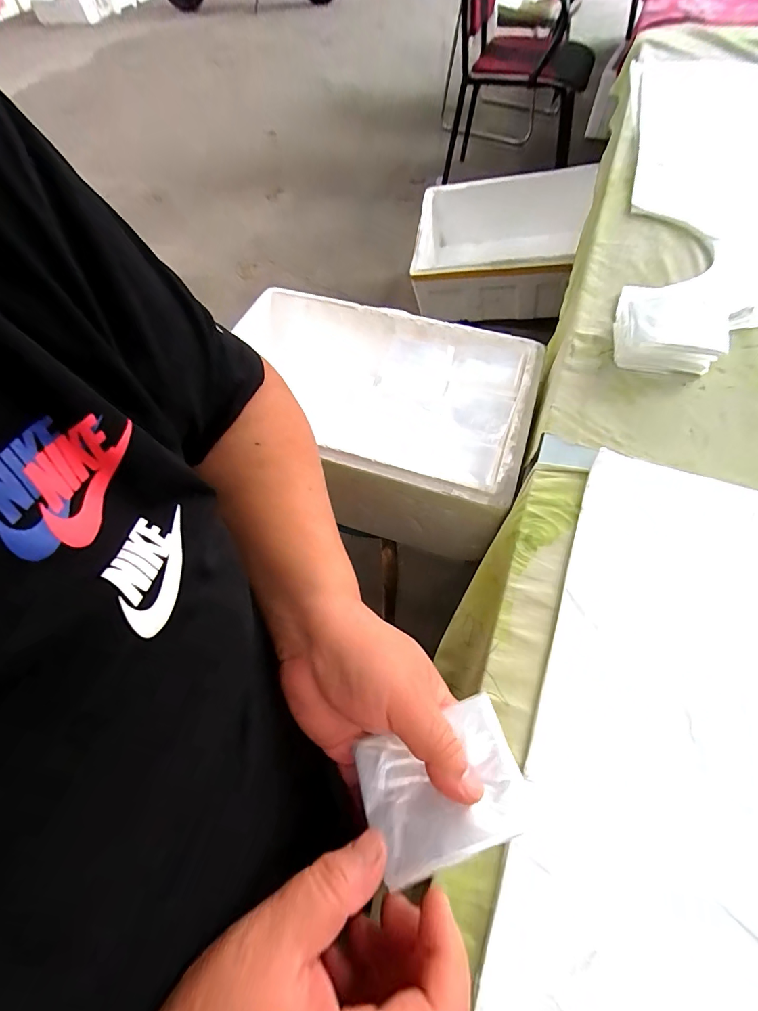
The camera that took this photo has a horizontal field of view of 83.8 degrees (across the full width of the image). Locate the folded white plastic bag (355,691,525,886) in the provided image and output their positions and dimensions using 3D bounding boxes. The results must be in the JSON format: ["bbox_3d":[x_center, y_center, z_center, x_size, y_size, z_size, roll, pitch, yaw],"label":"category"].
[{"bbox_3d":[0.032,0.149,0.224,0.083,0.010,0.063,-25,46,3],"label":"folded white plastic bag"}]

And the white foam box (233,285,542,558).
[{"bbox_3d":[-0.015,-0.121,0.582,0.408,0.153,0.270,15,61,12],"label":"white foam box"}]

